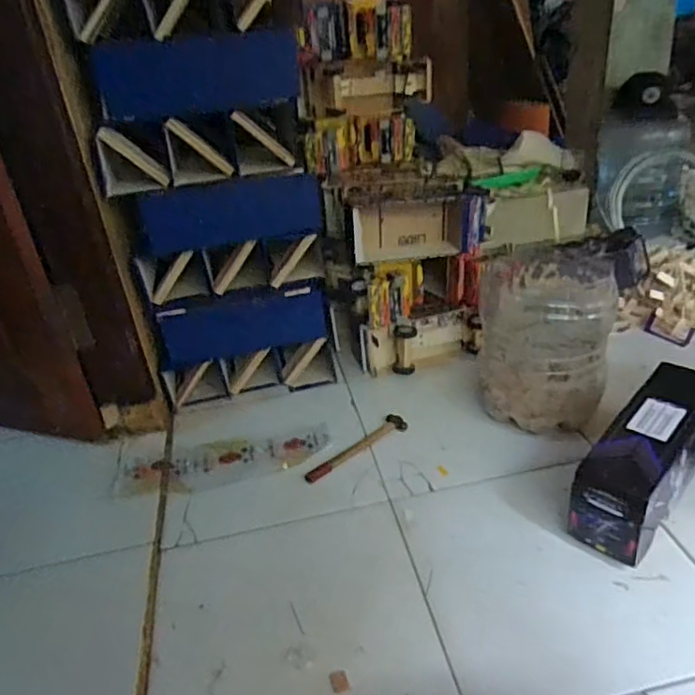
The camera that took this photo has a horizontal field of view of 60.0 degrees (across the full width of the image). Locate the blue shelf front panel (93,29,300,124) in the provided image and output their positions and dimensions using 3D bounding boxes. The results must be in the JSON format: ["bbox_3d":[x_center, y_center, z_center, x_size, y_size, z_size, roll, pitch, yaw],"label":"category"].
[{"bbox_3d":[-0.255,-0.482,1.066,0.344,0.126,0.030,-14,25,-14],"label":"blue shelf front panel"}]

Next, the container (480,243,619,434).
[{"bbox_3d":[0.382,-0.018,1.193,0.229,0.262,0.281,1,30,13],"label":"container"}]

